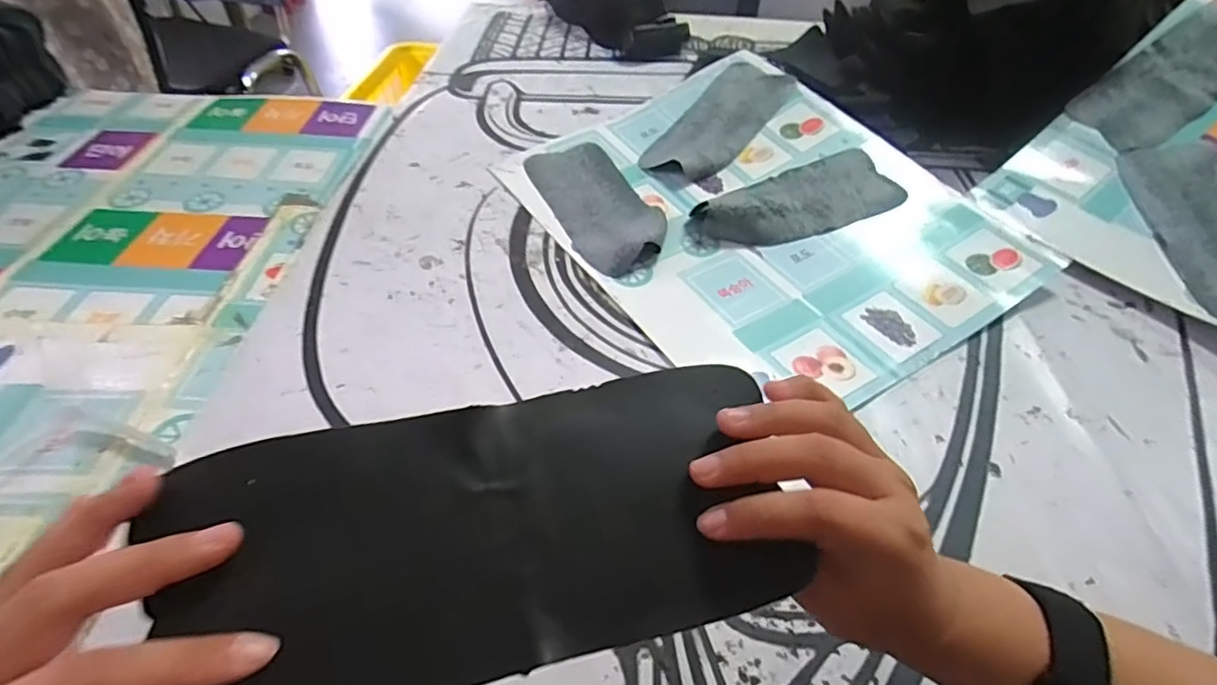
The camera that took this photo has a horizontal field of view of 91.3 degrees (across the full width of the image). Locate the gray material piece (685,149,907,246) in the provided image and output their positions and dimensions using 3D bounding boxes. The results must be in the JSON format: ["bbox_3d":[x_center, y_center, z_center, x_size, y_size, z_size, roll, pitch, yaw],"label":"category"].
[{"bbox_3d":[0.197,-0.152,0.643,0.237,0.042,0.095,-13,49,-16],"label":"gray material piece"}]

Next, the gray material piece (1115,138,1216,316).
[{"bbox_3d":[0.604,-0.117,0.594,0.113,0.023,0.236,-5,56,9],"label":"gray material piece"}]

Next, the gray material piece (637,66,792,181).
[{"bbox_3d":[0.138,-0.276,0.728,0.098,0.019,0.236,30,63,25],"label":"gray material piece"}]

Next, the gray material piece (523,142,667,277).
[{"bbox_3d":[-0.012,-0.153,0.636,0.096,0.025,0.221,-15,49,-18],"label":"gray material piece"}]

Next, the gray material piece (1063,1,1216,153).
[{"bbox_3d":[0.654,-0.305,0.683,0.252,0.025,0.102,-33,67,-1],"label":"gray material piece"}]

